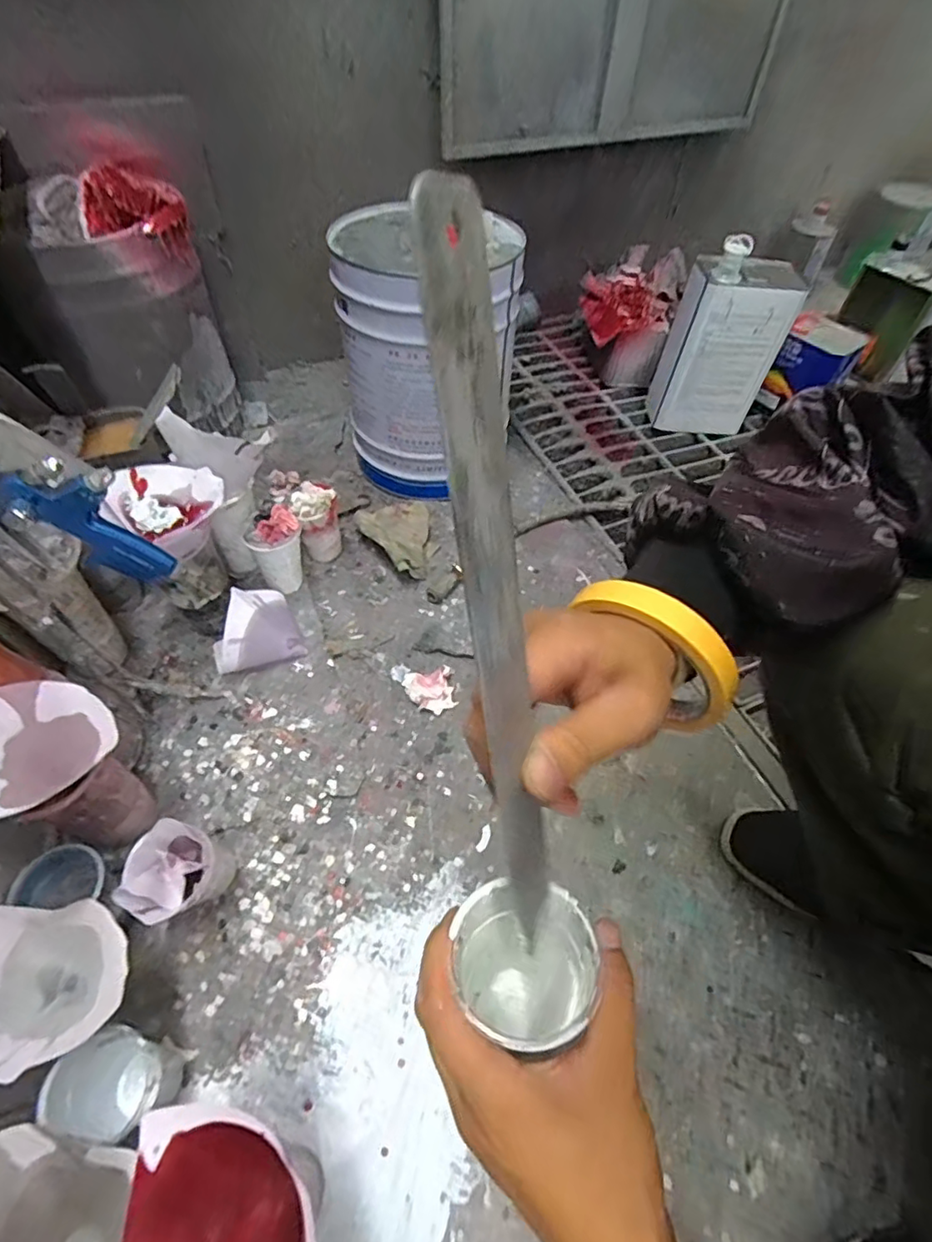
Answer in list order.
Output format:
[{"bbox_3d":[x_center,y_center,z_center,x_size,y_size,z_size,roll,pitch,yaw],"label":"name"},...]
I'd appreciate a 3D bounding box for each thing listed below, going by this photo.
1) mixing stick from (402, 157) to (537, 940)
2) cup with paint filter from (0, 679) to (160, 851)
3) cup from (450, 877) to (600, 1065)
[{"bbox_3d":[0.012,0.014,0.189,0.004,0.253,0.036,10,35,29],"label":"mixing stick"},{"bbox_3d":[-0.368,0.145,0.545,0.109,0.196,0.110,2,53,-2],"label":"cup with paint filter"},{"bbox_3d":[0.027,0.186,0.308,0.070,0.097,0.066,2,53,-2],"label":"cup"}]

